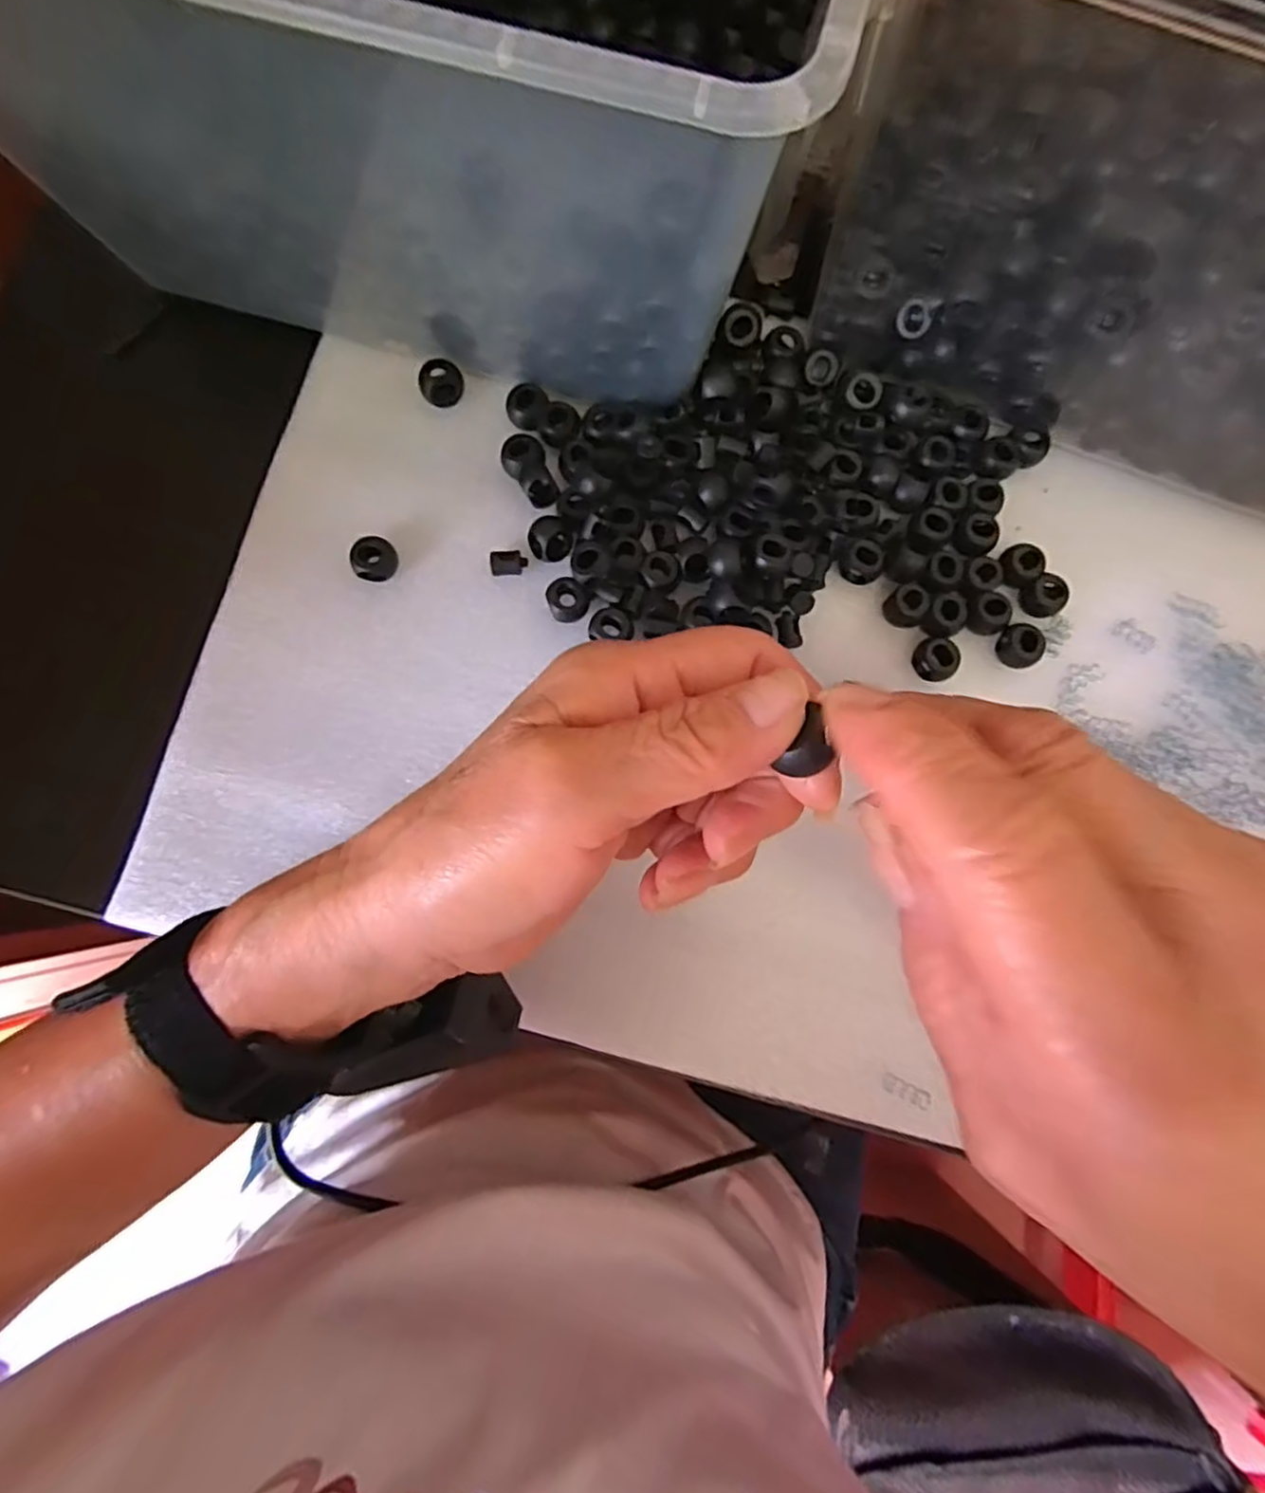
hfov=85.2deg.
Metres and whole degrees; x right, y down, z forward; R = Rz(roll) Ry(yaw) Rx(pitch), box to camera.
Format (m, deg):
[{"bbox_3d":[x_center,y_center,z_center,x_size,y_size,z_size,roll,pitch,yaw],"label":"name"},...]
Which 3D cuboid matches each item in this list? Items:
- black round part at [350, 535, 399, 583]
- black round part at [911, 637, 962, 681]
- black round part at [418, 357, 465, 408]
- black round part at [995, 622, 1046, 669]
[{"bbox_3d":[-0.115,-0.083,0.307,0.019,0.014,0.017,-30,83,-6],"label":"black round part"},{"bbox_3d":[0.132,-0.038,0.298,0.016,0.011,0.018,-21,82,-5],"label":"black round part"},{"bbox_3d":[-0.089,-0.170,0.322,0.019,0.014,0.019,0,81,-1],"label":"black round part"},{"bbox_3d":[0.171,-0.045,0.303,0.014,0.013,0.019,-21,82,-5],"label":"black round part"}]

